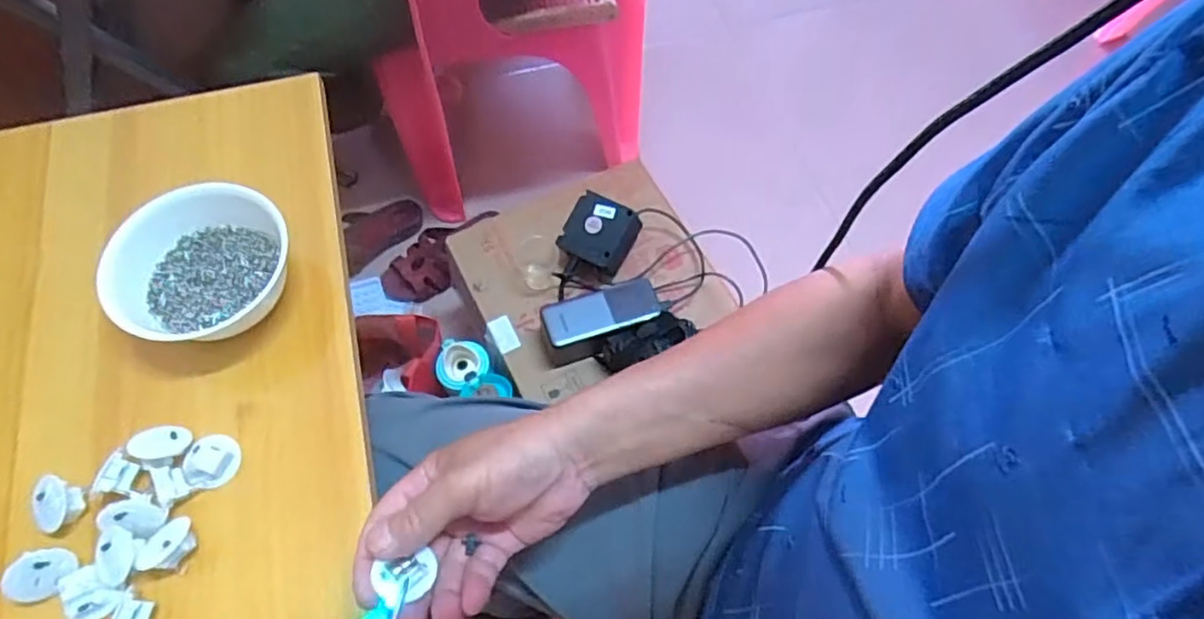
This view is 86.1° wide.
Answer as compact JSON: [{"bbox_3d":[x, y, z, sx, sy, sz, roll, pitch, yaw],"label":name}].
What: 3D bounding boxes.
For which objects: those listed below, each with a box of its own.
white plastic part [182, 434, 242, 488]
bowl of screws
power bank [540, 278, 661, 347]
[{"bbox_3d":[-0.240,0.093,0.397,0.027,0.013,0.031,1,64,-1],"label":"white plastic part"},{"bbox_3d":[-0.272,-0.035,0.440,0.109,0.052,0.112,1,64,-1],"label":"bowl of screws"},{"bbox_3d":[0.001,0.002,0.710,0.129,0.017,0.054,-20,66,-11],"label":"power bank"}]

